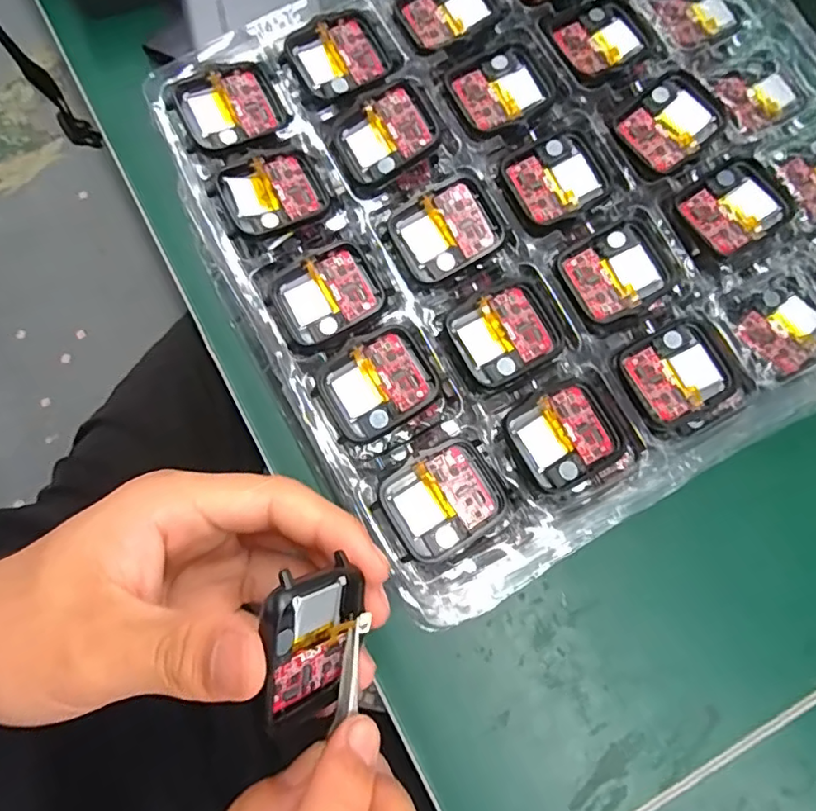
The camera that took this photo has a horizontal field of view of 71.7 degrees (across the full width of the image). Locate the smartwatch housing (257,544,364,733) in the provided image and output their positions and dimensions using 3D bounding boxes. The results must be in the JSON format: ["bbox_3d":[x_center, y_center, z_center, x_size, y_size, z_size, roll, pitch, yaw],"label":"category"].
[{"bbox_3d":[-0.028,0.072,0.167,0.007,0.036,0.046,10,94,34],"label":"smartwatch housing"}]

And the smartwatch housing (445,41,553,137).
[{"bbox_3d":[0.043,-0.142,0.256,0.042,0.005,0.038,-26,80,-7],"label":"smartwatch housing"}]

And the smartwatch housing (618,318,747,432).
[{"bbox_3d":[0.112,-0.013,0.233,0.044,0.005,0.038,-27,80,-7],"label":"smartwatch housing"}]

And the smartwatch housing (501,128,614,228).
[{"bbox_3d":[0.066,-0.100,0.247,0.043,0.005,0.036,-26,80,-7],"label":"smartwatch housing"}]

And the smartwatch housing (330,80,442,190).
[{"bbox_3d":[-0.009,-0.119,0.250,0.042,0.014,0.035,-25,80,-7],"label":"smartwatch housing"}]

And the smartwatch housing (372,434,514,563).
[{"bbox_3d":[0.013,0.036,0.217,0.045,0.006,0.037,-30,80,-8],"label":"smartwatch housing"}]

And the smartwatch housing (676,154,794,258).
[{"bbox_3d":[0.141,-0.085,0.243,0.041,0.009,0.035,-31,80,-8],"label":"smartwatch housing"}]

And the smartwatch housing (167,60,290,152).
[{"bbox_3d":[-0.079,-0.132,0.252,0.046,0.008,0.037,-22,79,-7],"label":"smartwatch housing"}]

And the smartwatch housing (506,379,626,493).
[{"bbox_3d":[0.063,0.011,0.225,0.042,0.005,0.037,-26,80,-7],"label":"smartwatch housing"}]

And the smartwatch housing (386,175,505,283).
[{"bbox_3d":[0.017,-0.074,0.239,0.043,0.009,0.036,-25,80,-7],"label":"smartwatch housing"}]

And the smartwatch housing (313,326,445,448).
[{"bbox_3d":[-0.012,-0.008,0.225,0.044,0.012,0.037,-31,80,-8],"label":"smartwatch housing"}]

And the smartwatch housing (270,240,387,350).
[{"bbox_3d":[-0.033,-0.045,0.238,0.043,0.009,0.038,-28,80,-7],"label":"smartwatch housing"}]

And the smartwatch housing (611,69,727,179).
[{"bbox_3d":[0.117,-0.125,0.252,0.040,0.011,0.035,-34,81,-9],"label":"smartwatch housing"}]

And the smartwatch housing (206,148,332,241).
[{"bbox_3d":[-0.059,-0.091,0.247,0.046,0.009,0.038,-23,79,-7],"label":"smartwatch housing"}]

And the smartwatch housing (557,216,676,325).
[{"bbox_3d":[0.090,-0.057,0.240,0.043,0.007,0.037,-31,80,-8],"label":"smartwatch housing"}]

